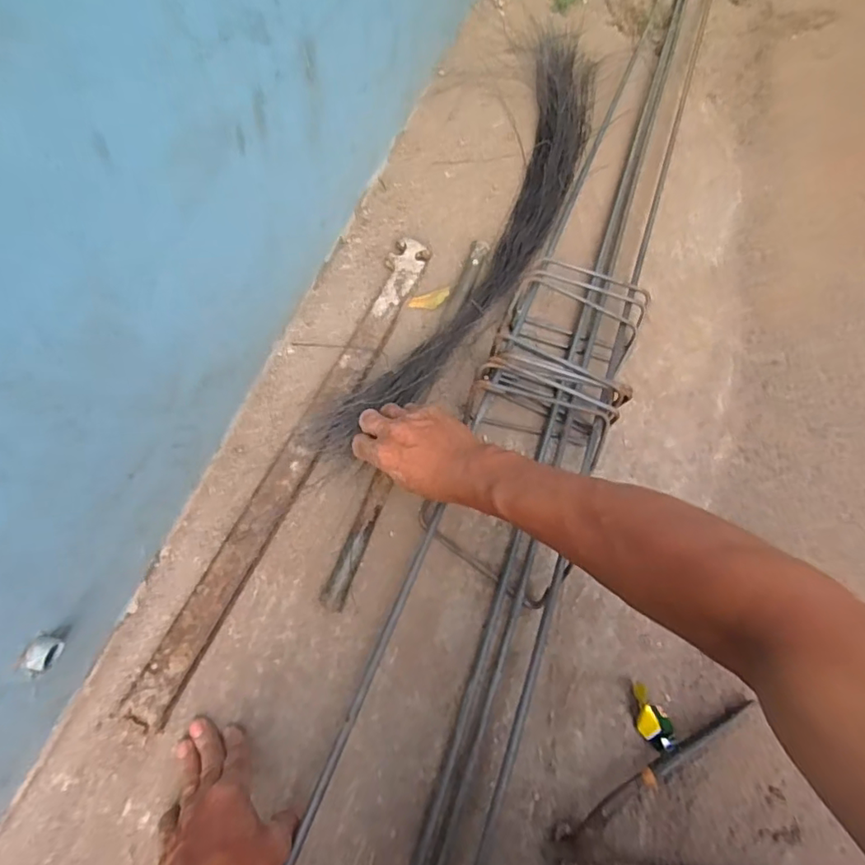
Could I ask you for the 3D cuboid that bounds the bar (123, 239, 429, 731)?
[{"bbox_3d":[-0.128,-0.003,0.584,0.046,0.012,0.587,22,63,2],"label":"bar"}]

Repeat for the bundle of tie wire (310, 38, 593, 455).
[{"bbox_3d":[0.099,-0.308,0.736,0.142,0.060,0.843,23,63,8],"label":"bundle of tie wire"}]

